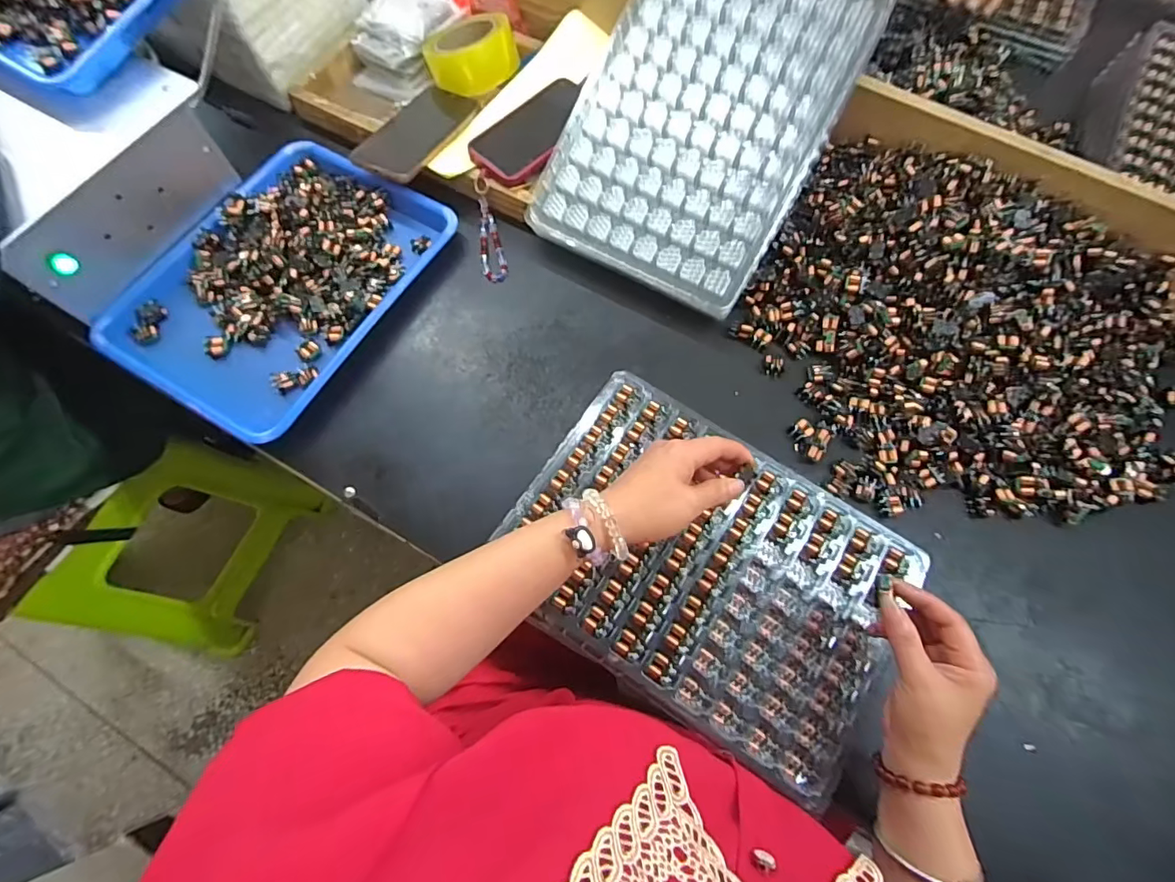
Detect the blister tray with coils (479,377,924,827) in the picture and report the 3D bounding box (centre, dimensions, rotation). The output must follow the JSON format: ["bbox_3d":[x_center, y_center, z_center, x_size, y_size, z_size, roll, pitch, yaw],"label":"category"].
[{"bbox_3d":[0.105,0.108,0.464,0.338,0.015,0.243,31,73,10],"label":"blister tray with coils"}]

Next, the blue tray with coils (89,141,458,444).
[{"bbox_3d":[-0.336,-0.181,0.568,0.245,0.047,0.324,29,72,10],"label":"blue tray with coils"}]

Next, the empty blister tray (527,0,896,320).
[{"bbox_3d":[0.117,-0.339,0.547,0.259,0.023,0.350,28,96,8],"label":"empty blister tray"}]

